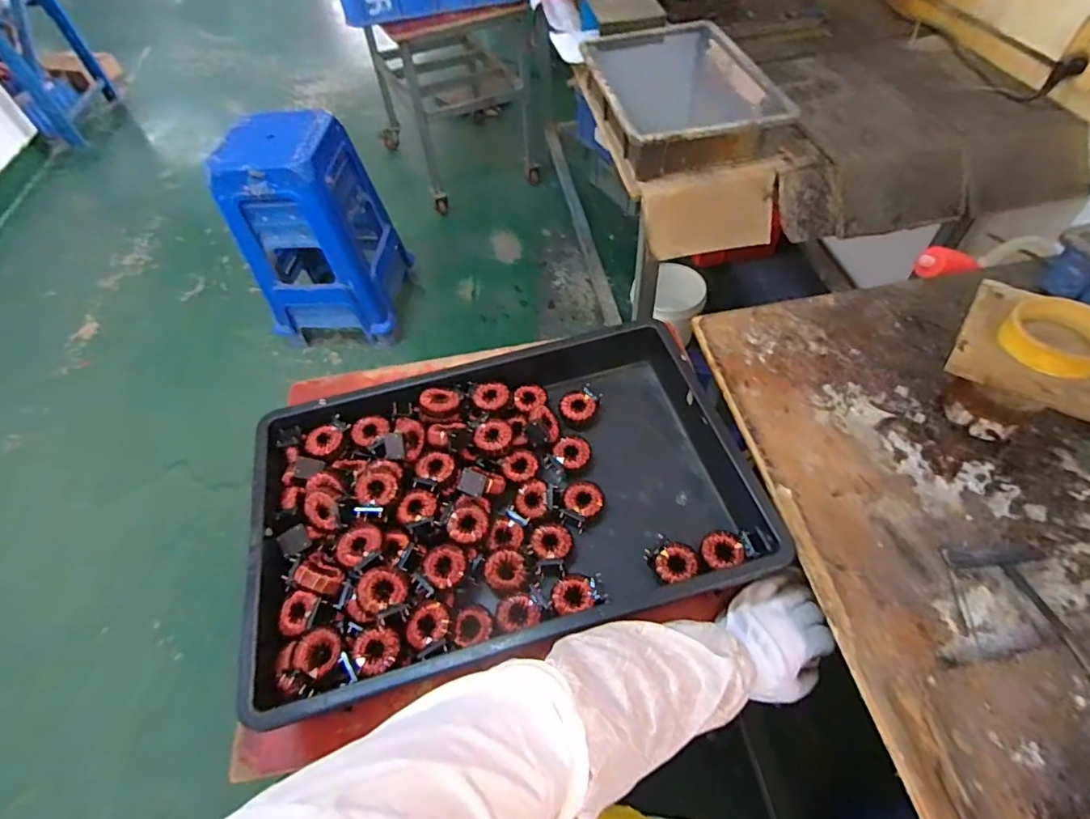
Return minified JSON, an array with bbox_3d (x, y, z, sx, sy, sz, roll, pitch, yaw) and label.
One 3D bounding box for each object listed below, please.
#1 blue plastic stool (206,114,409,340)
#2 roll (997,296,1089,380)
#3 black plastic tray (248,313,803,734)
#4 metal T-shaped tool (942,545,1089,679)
[{"bbox_3d":[-0.704,-0.536,1.597,0.410,0.572,0.316,3,55,6],"label":"blue plastic stool"},{"bbox_3d":[0.503,-0.070,0.517,0.083,0.032,0.091,-31,58,-17],"label":"roll"},{"bbox_3d":[-0.052,0.098,0.626,0.548,0.082,0.371,-17,56,-8],"label":"black plastic tray"},{"bbox_3d":[0.447,0.198,0.464,0.093,0.017,0.173,-3,39,1],"label":"metal T-shaped tool"}]

